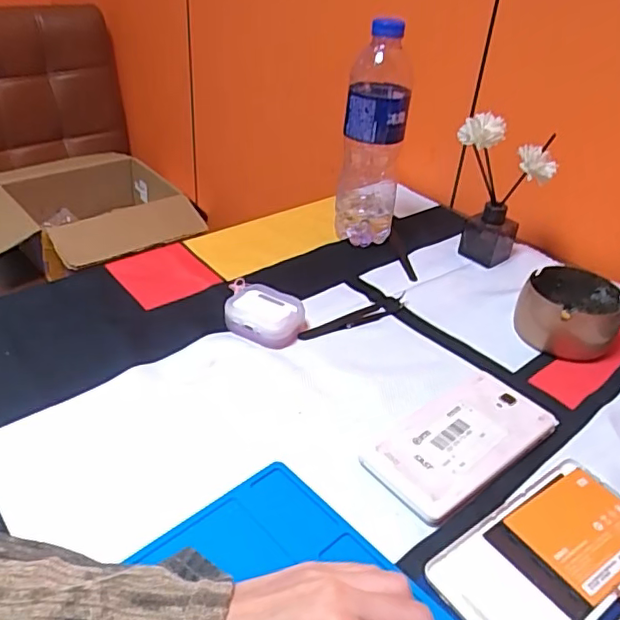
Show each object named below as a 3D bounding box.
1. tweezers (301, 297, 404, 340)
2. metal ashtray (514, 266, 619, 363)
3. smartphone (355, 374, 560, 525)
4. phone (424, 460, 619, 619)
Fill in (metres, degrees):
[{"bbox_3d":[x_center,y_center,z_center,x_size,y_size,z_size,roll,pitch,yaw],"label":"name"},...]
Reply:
[{"bbox_3d":[0.041,0.008,0.537,0.115,0.011,0.022,-21,43,-31],"label":"tweezers"},{"bbox_3d":[0.238,0.000,0.536,0.084,0.044,0.089,3,35,-2],"label":"metal ashtray"},{"bbox_3d":[0.109,0.095,0.418,0.140,0.012,0.068,-23,44,-33],"label":"smartphone"},{"bbox_3d":[0.147,0.144,0.351,0.149,0.004,0.076,-21,42,-31],"label":"phone"}]

